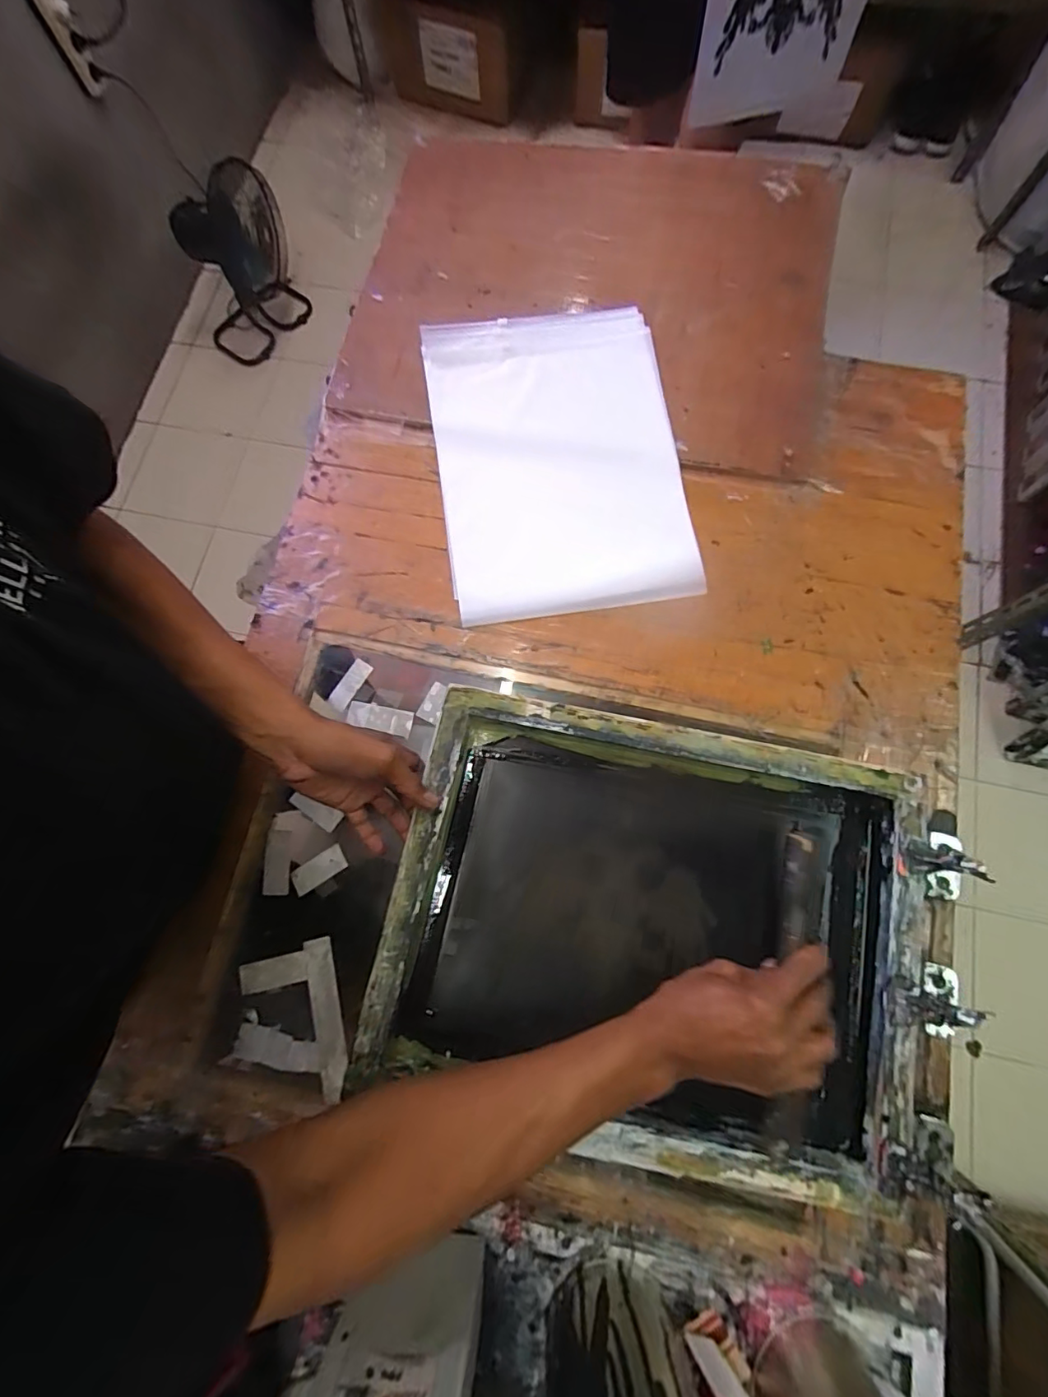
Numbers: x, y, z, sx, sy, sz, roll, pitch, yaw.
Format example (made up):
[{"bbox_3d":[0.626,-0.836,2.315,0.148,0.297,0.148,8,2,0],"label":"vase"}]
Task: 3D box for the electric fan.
[{"bbox_3d":[-0.764,-1.149,1.432,0.303,0.344,0.226,-15,76,-1],"label":"electric fan"}]

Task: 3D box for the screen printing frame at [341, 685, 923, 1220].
[{"bbox_3d":[0.109,0.198,0.480,0.435,0.066,0.354,13,80,4],"label":"screen printing frame"}]

